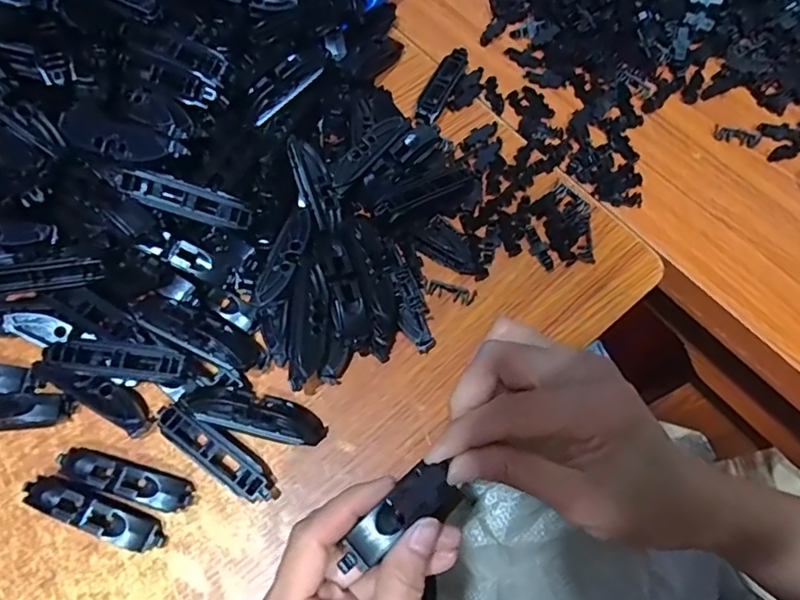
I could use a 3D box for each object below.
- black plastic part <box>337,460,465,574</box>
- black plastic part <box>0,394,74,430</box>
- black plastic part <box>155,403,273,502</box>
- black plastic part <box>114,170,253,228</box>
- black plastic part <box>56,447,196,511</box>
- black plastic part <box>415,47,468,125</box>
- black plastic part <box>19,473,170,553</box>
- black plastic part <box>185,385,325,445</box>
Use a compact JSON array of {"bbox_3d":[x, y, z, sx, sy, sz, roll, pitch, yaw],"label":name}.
[{"bbox_3d":[-0.002,0.089,0.220,0.054,0.016,0.022,-36,72,-7],"label":"black plastic part"},{"bbox_3d":[-0.235,0.068,0.317,0.078,0.017,0.019,-4,66,-4],"label":"black plastic part"},{"bbox_3d":[-0.105,0.086,0.308,0.077,0.024,0.020,34,69,12],"label":"black plastic part"},{"bbox_3d":[-0.125,-0.061,0.317,0.074,0.013,0.017,16,65,-19],"label":"black plastic part"},{"bbox_3d":[-0.157,0.100,0.303,0.080,0.019,0.017,16,67,5],"label":"black plastic part"},{"bbox_3d":[0.032,-0.167,0.427,0.020,0.018,0.081,23,67,8],"label":"black plastic part"},{"bbox_3d":[-0.167,0.116,0.296,0.077,0.019,0.018,21,67,7],"label":"black plastic part"},{"bbox_3d":[-0.082,0.066,0.311,0.079,0.012,0.023,17,66,-10],"label":"black plastic part"}]

